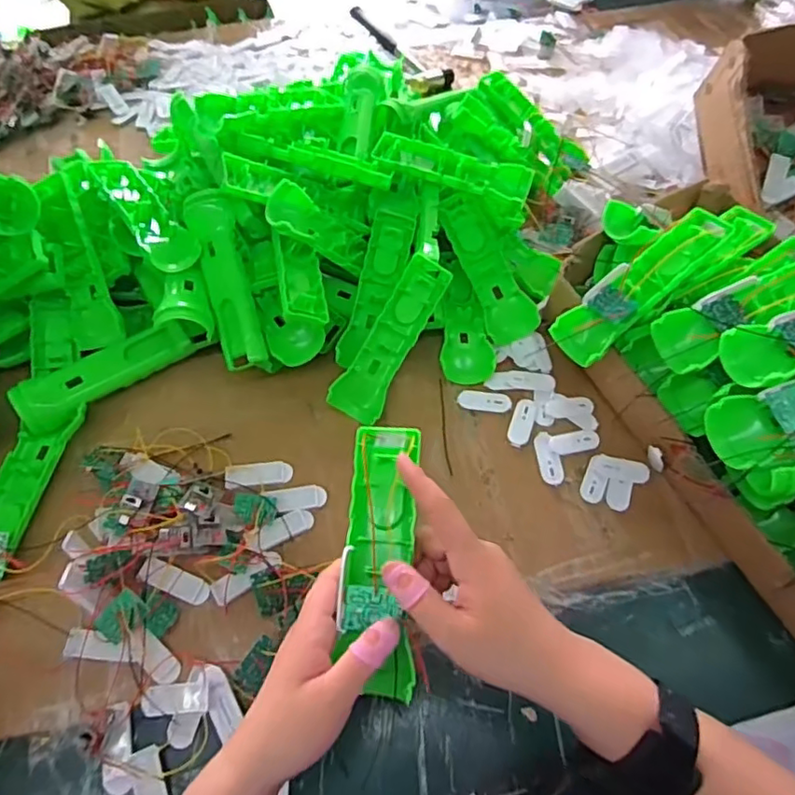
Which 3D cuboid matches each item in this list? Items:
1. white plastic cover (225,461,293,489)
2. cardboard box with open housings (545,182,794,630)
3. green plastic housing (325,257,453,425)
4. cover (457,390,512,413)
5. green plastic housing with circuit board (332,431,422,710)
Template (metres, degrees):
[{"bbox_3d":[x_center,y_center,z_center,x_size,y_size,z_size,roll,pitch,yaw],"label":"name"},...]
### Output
[{"bbox_3d":[-0.125,0.069,0.533,0.058,0.004,0.022,-7,59,-4],"label":"white plastic cover"},{"bbox_3d":[0.317,0.001,0.487,0.222,0.149,0.431,-28,62,-16],"label":"cardboard box with open housings"},{"bbox_3d":[-0.005,-0.055,0.554,0.042,0.024,0.162,29,87,17],"label":"green plastic housing"},{"bbox_3d":[0.083,0.003,0.567,0.050,0.004,0.021,10,59,6],"label":"cover"},{"bbox_3d":[-0.010,0.096,0.367,0.045,0.018,0.160,0,71,0],"label":"green plastic housing with circuit board"}]

